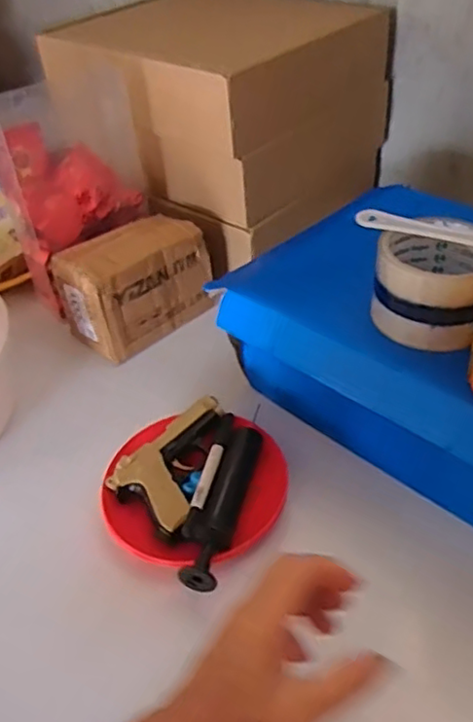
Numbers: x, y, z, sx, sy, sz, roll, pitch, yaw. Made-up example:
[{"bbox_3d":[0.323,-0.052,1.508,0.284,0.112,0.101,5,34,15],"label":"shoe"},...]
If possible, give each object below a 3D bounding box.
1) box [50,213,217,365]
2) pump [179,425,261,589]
[{"bbox_3d":[-0.109,-0.087,0.694,0.095,0.098,0.143,30,53,34],"label":"box"},{"bbox_3d":[-0.009,0.104,0.499,0.028,0.023,0.145,9,43,16],"label":"pump"}]

